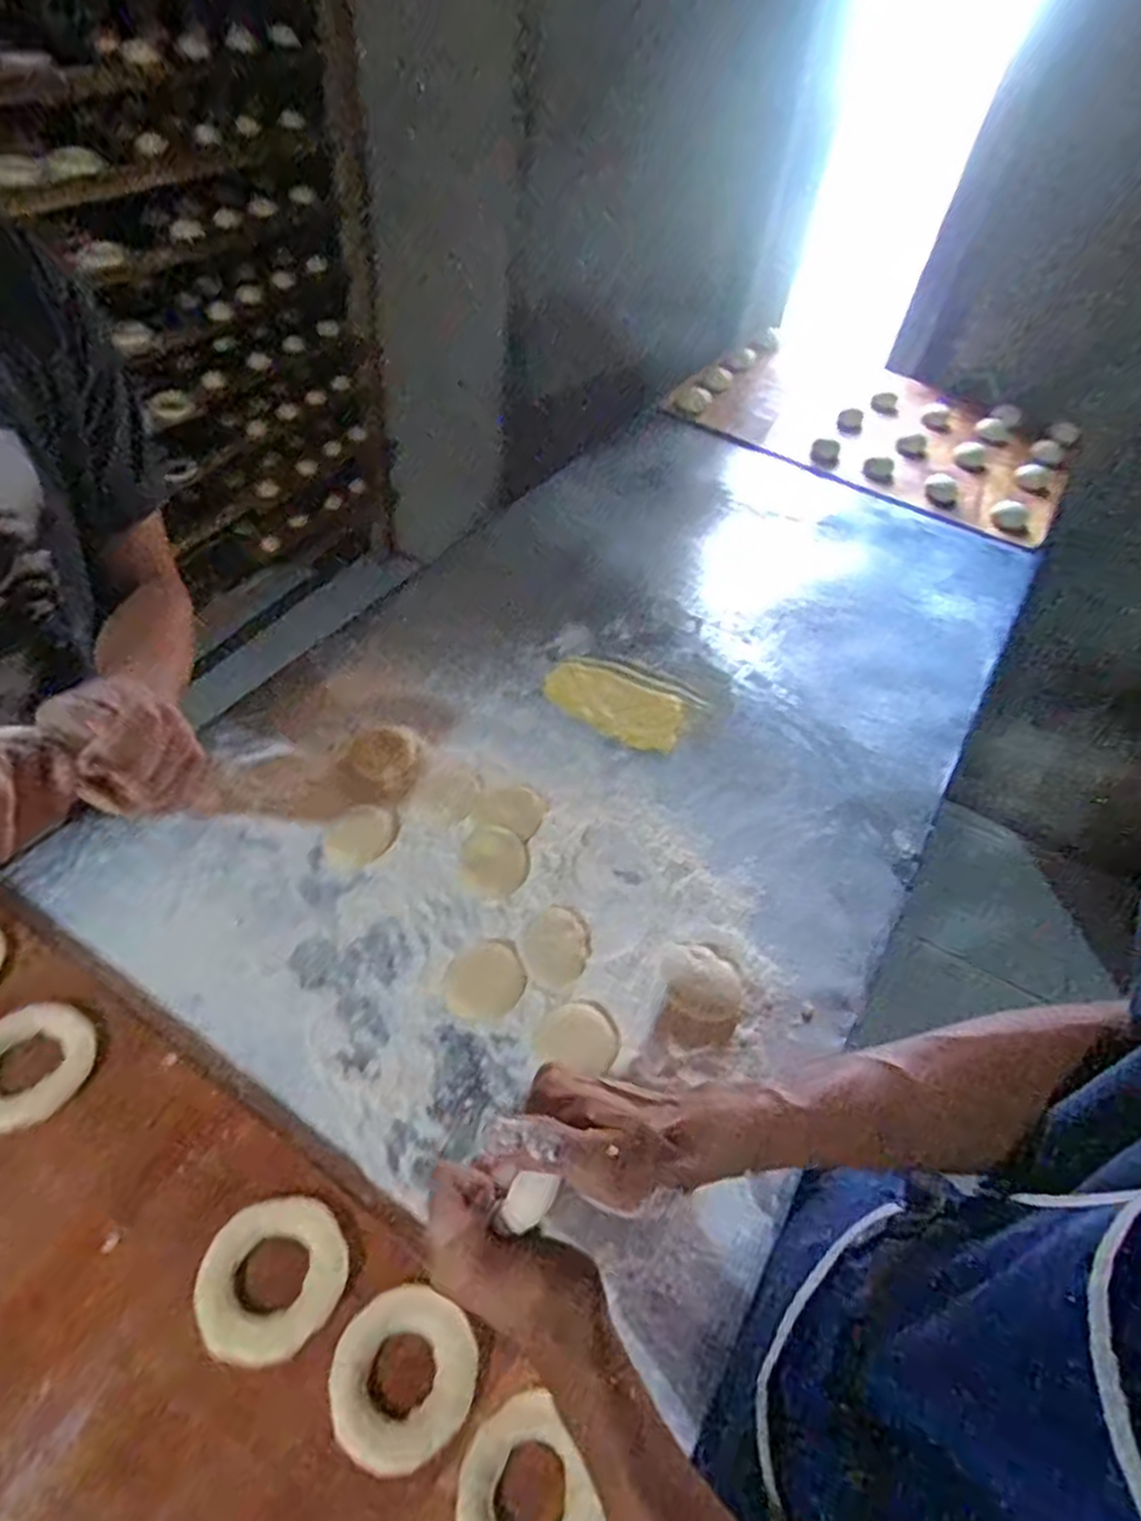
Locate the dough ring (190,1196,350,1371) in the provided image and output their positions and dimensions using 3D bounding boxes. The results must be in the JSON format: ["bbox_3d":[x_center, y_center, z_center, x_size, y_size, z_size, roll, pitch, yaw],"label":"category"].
[{"bbox_3d":[-0.167,0.292,0.430,0.074,0.021,0.079,4,50,-5],"label":"dough ring"}]

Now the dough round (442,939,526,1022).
[{"bbox_3d":[-0.065,0.167,0.577,0.056,0.006,0.059,4,50,-5],"label":"dough round"}]

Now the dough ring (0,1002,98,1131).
[{"bbox_3d":[-0.348,0.195,0.487,0.070,0.013,0.076,4,50,-5],"label":"dough ring"}]

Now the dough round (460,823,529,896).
[{"bbox_3d":[-0.064,0.083,0.637,0.056,0.011,0.060,4,50,-5],"label":"dough round"}]

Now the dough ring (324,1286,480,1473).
[{"bbox_3d":[-0.090,0.331,0.411,0.076,0.012,0.073,4,50,-5],"label":"dough ring"}]

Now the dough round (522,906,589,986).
[{"bbox_3d":[-0.013,0.146,0.602,0.052,0.004,0.063,1,50,-7],"label":"dough round"}]

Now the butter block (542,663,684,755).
[{"bbox_3d":[0.044,-0.060,0.780,0.146,0.012,0.079,23,50,13],"label":"butter block"}]

